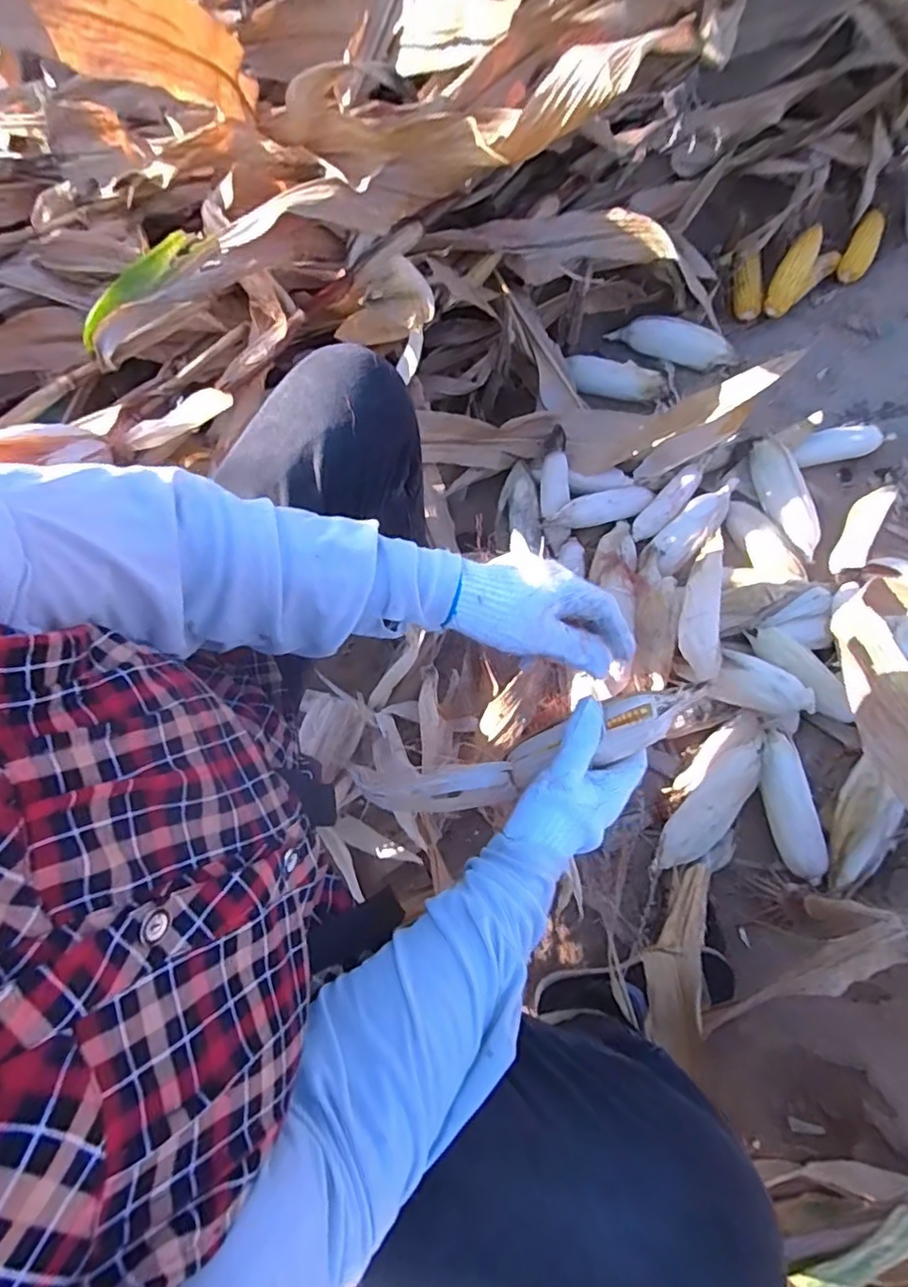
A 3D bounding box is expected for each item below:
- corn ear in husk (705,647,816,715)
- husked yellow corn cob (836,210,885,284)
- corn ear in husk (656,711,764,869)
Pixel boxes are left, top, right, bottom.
[{"bbox_3d":[0.434,0.057,0.831,0.144,0.057,0.060,20,71,8],"label":"corn ear in husk"},{"bbox_3d":[0.790,-0.769,1.141,0.058,0.045,0.165,32,73,12],"label":"husked yellow corn cob"},{"bbox_3d":[0.354,0.200,0.813,0.073,0.074,0.246,29,73,11],"label":"corn ear in husk"}]

